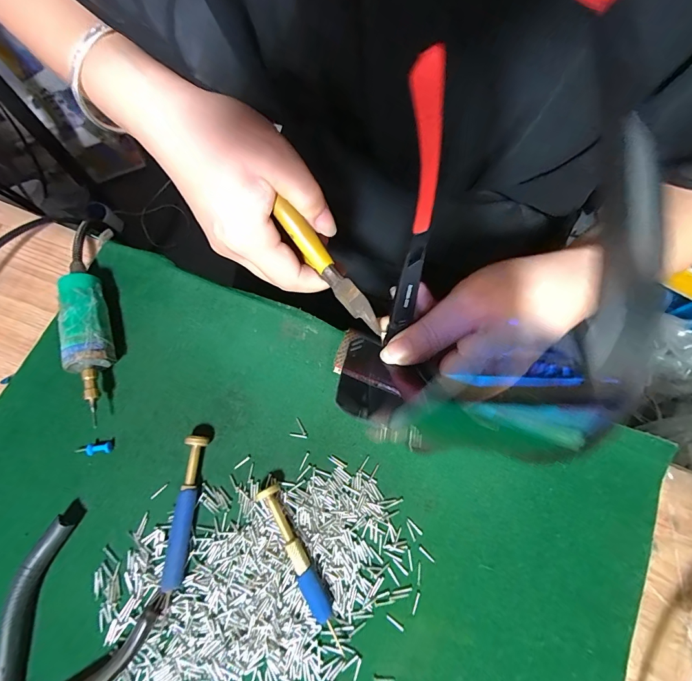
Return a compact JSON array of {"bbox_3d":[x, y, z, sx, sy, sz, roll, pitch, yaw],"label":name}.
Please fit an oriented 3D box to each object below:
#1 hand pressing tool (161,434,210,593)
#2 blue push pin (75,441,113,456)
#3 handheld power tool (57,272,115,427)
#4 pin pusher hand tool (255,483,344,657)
[{"bbox_3d":[-0.099,0.103,0.231,0.011,0.012,0.086,6,73,1],"label":"hand pressing tool"},{"bbox_3d":[-0.164,0.070,0.244,0.023,0.008,0.007,-7,73,-3],"label":"blue push pin"},{"bbox_3d":[-0.171,0.001,0.253,0.025,0.031,0.095,-17,74,-6],"label":"handheld power tool"},{"bbox_3d":[-0.027,0.131,0.221,0.013,0.013,0.093,-26,75,-8],"label":"pin pusher hand tool"}]

